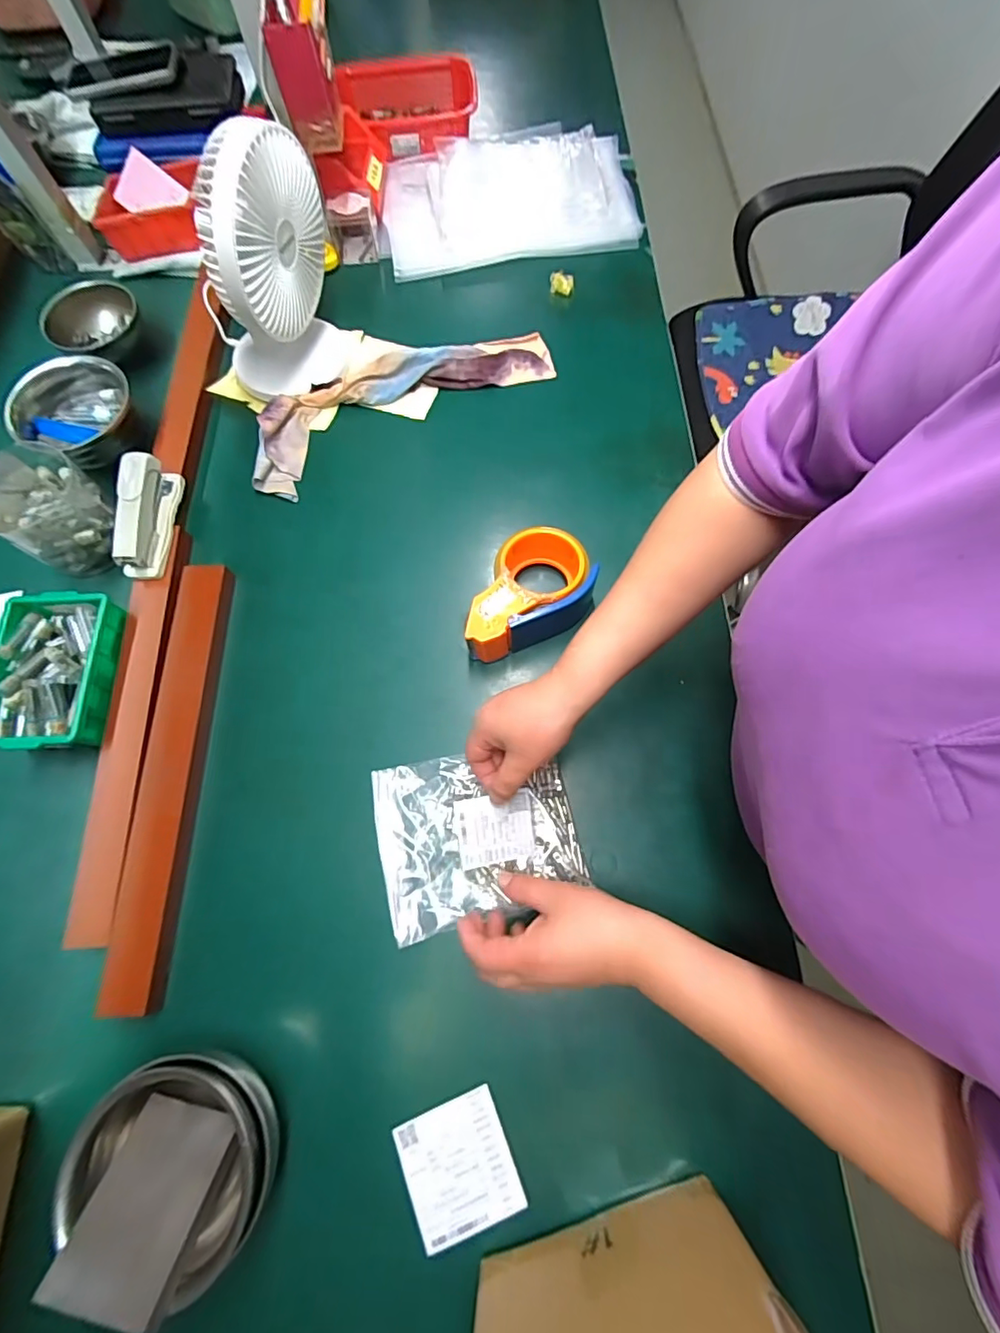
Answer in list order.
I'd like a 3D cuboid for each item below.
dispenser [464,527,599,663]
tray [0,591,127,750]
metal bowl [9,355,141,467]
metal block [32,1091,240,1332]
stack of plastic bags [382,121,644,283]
[{"bbox_3d":[0.034,-0.061,0.507,0.094,0.071,0.143,24,73,9],"label":"dispenser"},{"bbox_3d":[-0.415,0.006,0.492,0.098,0.052,0.146,0,71,1],"label":"tray"},{"bbox_3d":[-0.459,-0.276,0.579,0.114,0.080,0.114,0,71,1],"label":"metal bowl"},{"bbox_3d":[-0.218,0.334,0.326,0.069,0.013,0.095,19,34,-1],"label":"metal block"},{"bbox_3d":[0.012,-0.644,0.710,0.335,0.044,0.213,-7,71,-1],"label":"stack of plastic bags"}]

